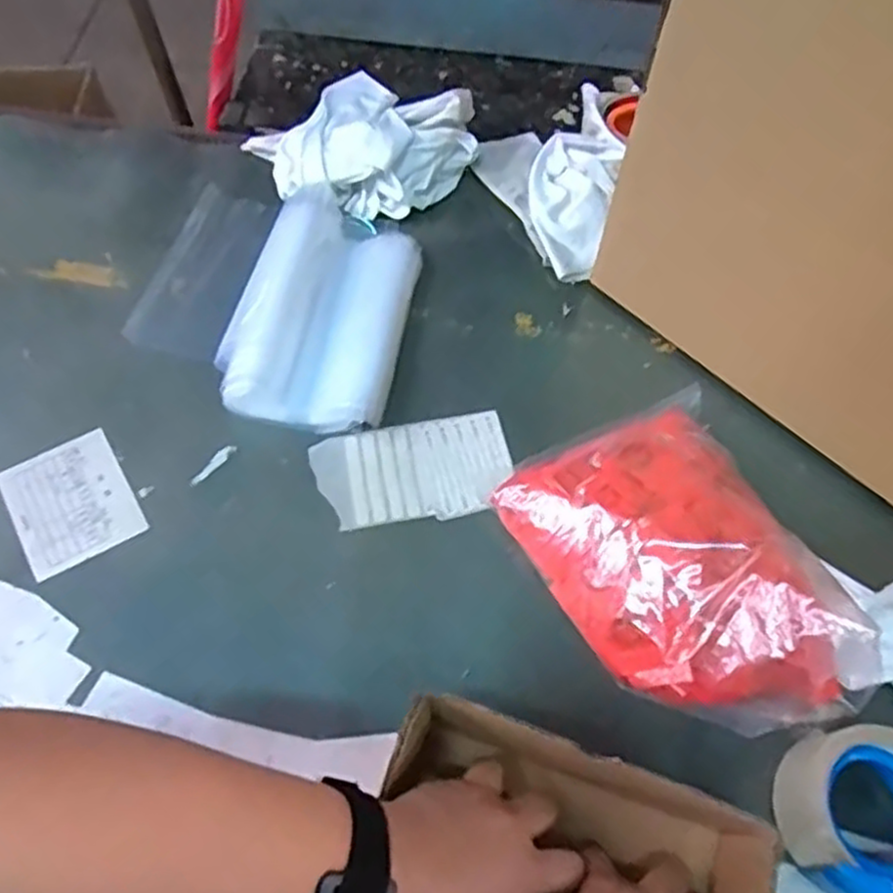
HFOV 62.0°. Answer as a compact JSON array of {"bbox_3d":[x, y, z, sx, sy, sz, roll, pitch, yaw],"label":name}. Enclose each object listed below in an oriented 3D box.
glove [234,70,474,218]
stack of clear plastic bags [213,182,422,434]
[{"bbox_3d":[-0.086,-0.307,0.726,0.195,0.061,0.187,1,62,-1],"label":"glove"},{"bbox_3d":[-0.106,-0.125,0.648,0.138,0.031,0.234,9,62,3],"label":"stack of clear plastic bags"}]

